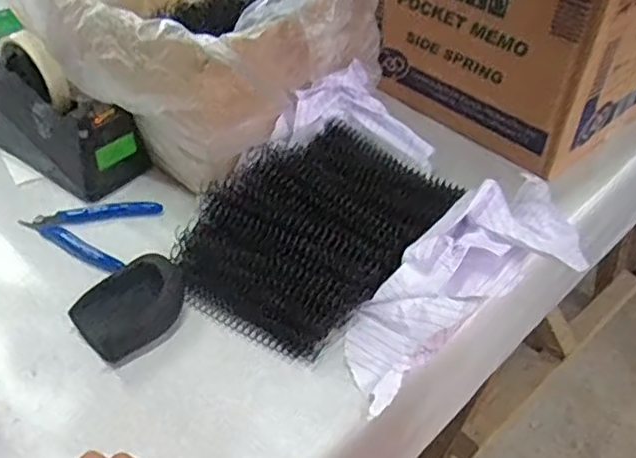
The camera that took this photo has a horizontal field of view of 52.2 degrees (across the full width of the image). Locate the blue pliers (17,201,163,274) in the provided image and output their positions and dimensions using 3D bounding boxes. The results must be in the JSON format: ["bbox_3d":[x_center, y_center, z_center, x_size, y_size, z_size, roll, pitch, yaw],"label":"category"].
[{"bbox_3d":[-0.198,-0.006,0.603,0.113,0.007,0.089,26,46,23],"label":"blue pliers"}]

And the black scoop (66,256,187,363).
[{"bbox_3d":[-0.146,0.060,0.514,0.082,0.029,0.061,-27,51,-30],"label":"black scoop"}]

